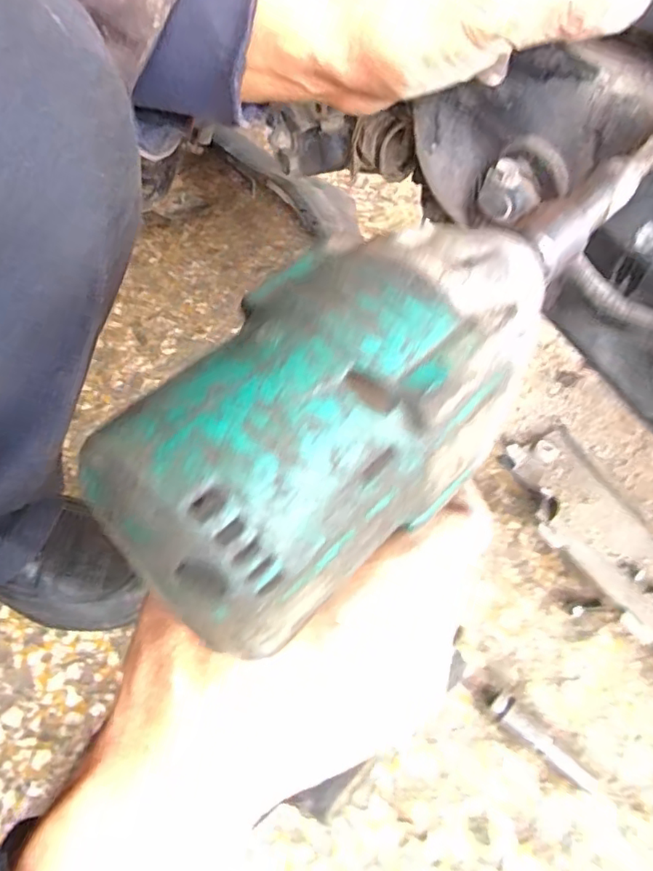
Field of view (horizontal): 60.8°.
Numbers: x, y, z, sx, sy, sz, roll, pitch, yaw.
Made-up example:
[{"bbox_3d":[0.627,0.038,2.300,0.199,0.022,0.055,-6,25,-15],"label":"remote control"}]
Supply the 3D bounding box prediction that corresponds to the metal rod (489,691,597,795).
[{"bbox_3d":[0.147,0.213,0.384,0.017,0.019,0.079,-36,59,-23],"label":"metal rod"}]

